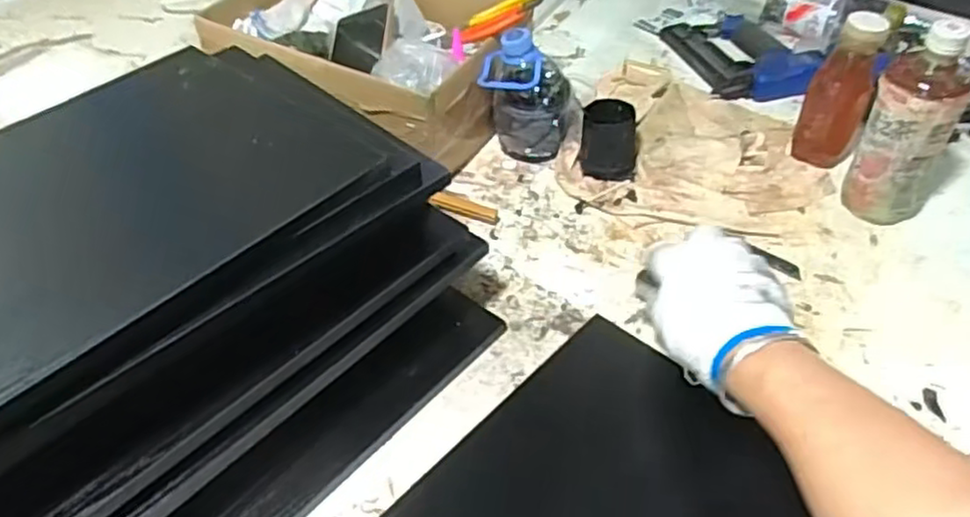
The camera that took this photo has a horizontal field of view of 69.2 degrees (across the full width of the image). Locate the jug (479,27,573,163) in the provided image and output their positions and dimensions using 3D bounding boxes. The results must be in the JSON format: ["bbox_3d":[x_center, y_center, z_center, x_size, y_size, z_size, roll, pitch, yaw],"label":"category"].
[{"bbox_3d":[0.047,-0.175,0.771,0.098,0.136,0.072,4,46,5],"label":"jug"}]

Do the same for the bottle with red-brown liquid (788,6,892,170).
[{"bbox_3d":[0.367,-0.172,0.731,0.057,0.152,0.048,19,49,18],"label":"bottle with red-brown liquid"}]

